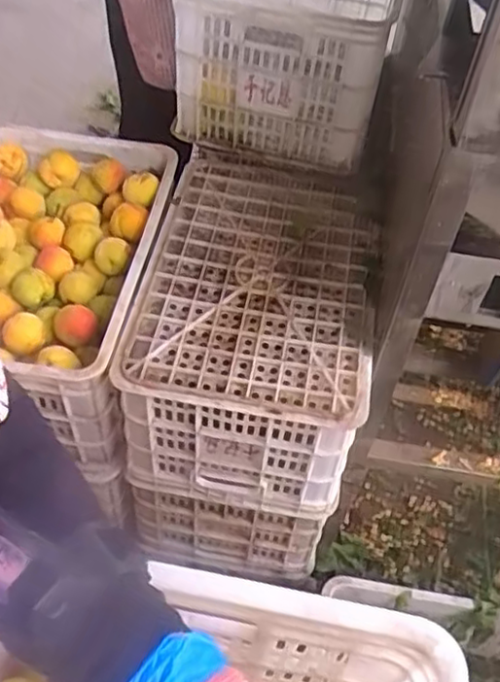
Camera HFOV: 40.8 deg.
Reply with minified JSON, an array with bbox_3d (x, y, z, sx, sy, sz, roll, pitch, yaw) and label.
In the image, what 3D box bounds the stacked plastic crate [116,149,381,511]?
[{"bbox_3d":[0.011,-0.027,1.091,0.325,0.241,0.465,9,50,3],"label":"stacked plastic crate"}]

